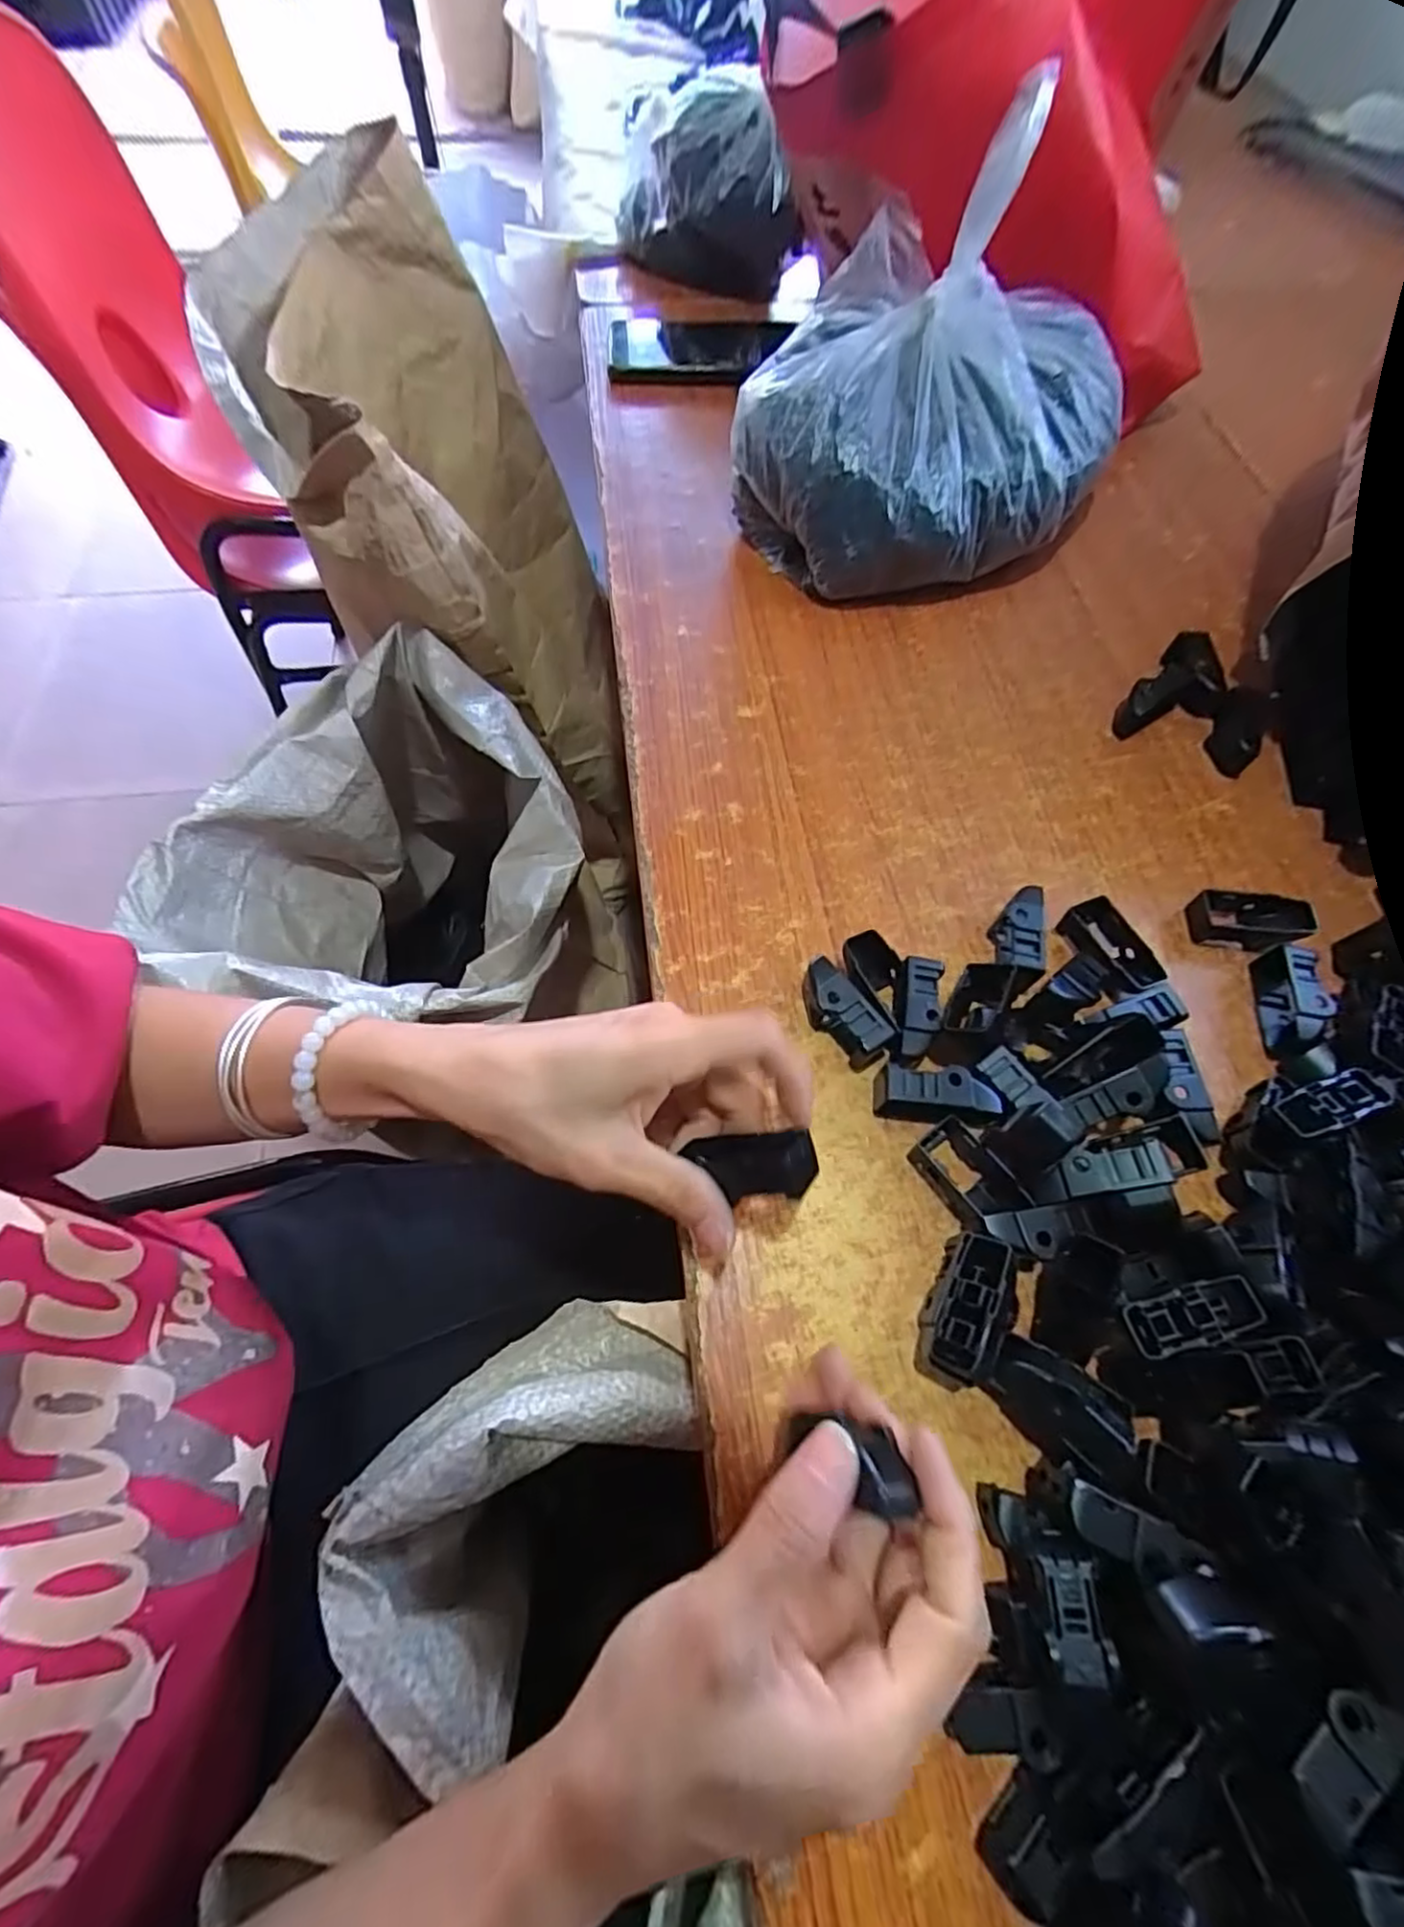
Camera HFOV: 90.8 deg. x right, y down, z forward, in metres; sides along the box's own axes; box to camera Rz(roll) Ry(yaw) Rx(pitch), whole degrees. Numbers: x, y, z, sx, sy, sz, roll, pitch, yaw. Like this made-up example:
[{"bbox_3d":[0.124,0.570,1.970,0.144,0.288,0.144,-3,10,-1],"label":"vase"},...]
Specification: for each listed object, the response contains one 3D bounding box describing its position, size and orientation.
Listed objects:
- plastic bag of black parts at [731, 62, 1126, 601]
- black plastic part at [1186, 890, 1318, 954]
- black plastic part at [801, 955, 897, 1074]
[{"bbox_3d":[0.144,-0.349,0.422,0.204,0.163,0.212,28,67,11],"label":"plastic bag of black parts"},{"bbox_3d":[0.273,-0.021,0.346,0.050,0.020,0.027,6,65,1],"label":"black plastic part"},{"bbox_3d":[0.063,0.023,0.314,0.019,0.023,0.050,-35,71,-17],"label":"black plastic part"}]

